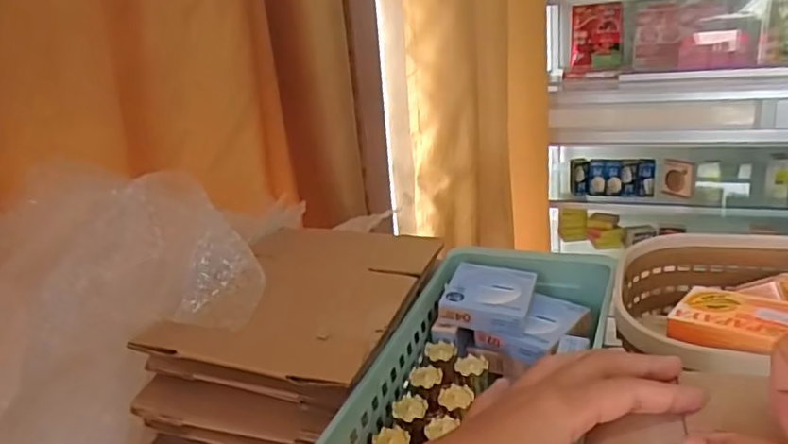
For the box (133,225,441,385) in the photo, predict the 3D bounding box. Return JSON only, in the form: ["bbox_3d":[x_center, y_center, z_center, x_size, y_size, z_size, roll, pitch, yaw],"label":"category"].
[{"bbox_3d":[-0.060,0.048,0.460,0.147,0.016,0.197,8,28,20],"label":"box"}]

